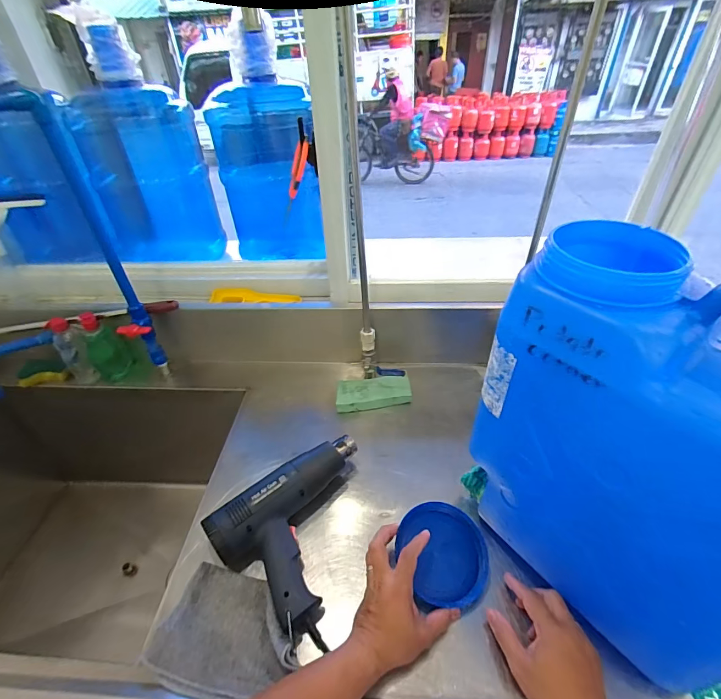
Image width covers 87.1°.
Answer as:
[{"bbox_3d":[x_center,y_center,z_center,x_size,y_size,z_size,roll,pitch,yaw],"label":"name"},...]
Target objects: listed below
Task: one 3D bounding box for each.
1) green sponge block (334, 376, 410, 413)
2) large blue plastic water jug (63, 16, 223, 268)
[{"bbox_3d":[0.026,0.088,0.768,0.148,0.034,0.061,-6,40,-4],"label":"green sponge block"},{"bbox_3d":[-0.535,-0.474,0.953,0.255,0.459,0.289,-18,42,-18],"label":"large blue plastic water jug"}]

